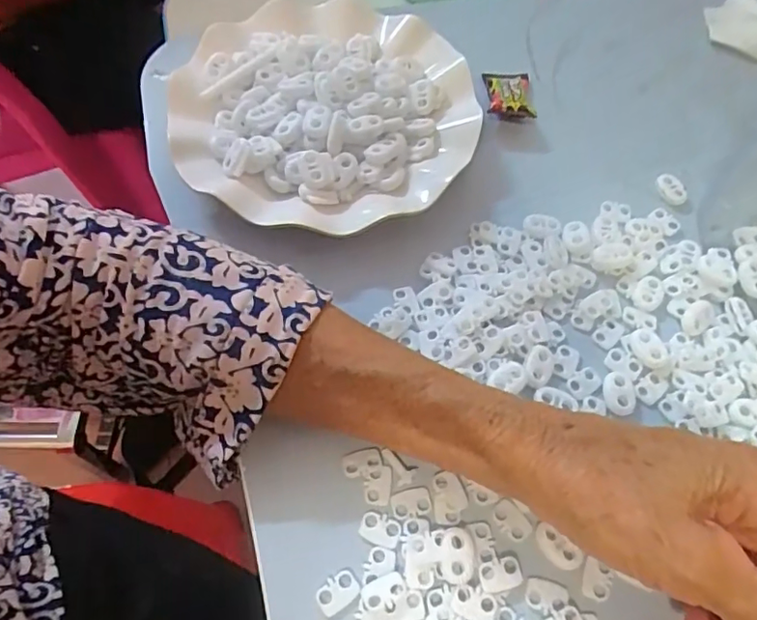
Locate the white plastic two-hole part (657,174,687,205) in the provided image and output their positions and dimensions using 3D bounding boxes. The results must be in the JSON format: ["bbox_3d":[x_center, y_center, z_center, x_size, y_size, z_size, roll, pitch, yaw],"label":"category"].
[{"bbox_3d":[0.181,-0.074,0.342,0.014,0.006,0.021,-8,60,-6],"label":"white plastic two-hole part"}]

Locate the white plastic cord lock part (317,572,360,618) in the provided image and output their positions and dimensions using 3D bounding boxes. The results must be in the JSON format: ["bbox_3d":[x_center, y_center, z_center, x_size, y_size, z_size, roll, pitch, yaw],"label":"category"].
[{"bbox_3d":[-0.017,0.119,0.233,0.018,0.004,0.013,-29,64,-17],"label":"white plastic cord lock part"}]

